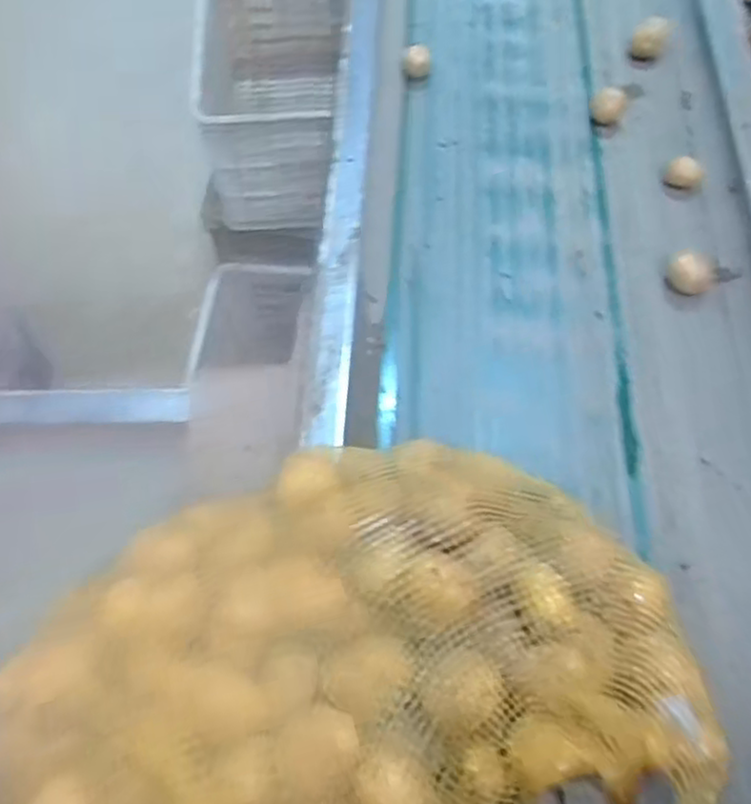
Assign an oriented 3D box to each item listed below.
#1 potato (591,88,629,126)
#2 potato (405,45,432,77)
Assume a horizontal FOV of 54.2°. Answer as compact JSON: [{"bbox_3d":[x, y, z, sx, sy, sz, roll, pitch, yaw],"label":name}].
[{"bbox_3d":[0.277,-0.352,0.873,0.036,0.041,0.036,12,64,5],"label":"potato"},{"bbox_3d":[0.053,-0.423,0.918,0.033,0.031,0.039,3,64,1],"label":"potato"}]

